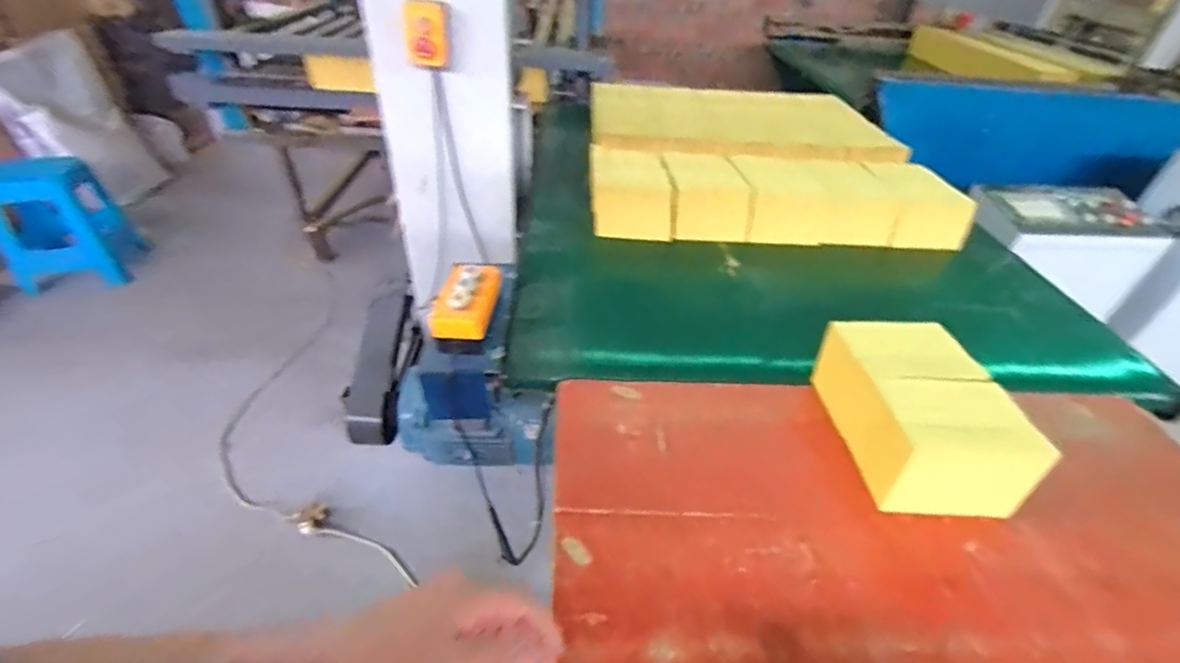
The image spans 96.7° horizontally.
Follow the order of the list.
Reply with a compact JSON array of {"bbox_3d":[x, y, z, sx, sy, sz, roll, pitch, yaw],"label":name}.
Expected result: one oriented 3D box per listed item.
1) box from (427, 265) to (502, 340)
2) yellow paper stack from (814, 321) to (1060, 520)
[{"bbox_3d":[-0.189,-0.050,0.807,0.081,0.047,0.153,8,39,5],"label":"box"},{"bbox_3d":[0.433,0.106,0.699,0.181,0.106,0.245,1,39,-3],"label":"yellow paper stack"}]

